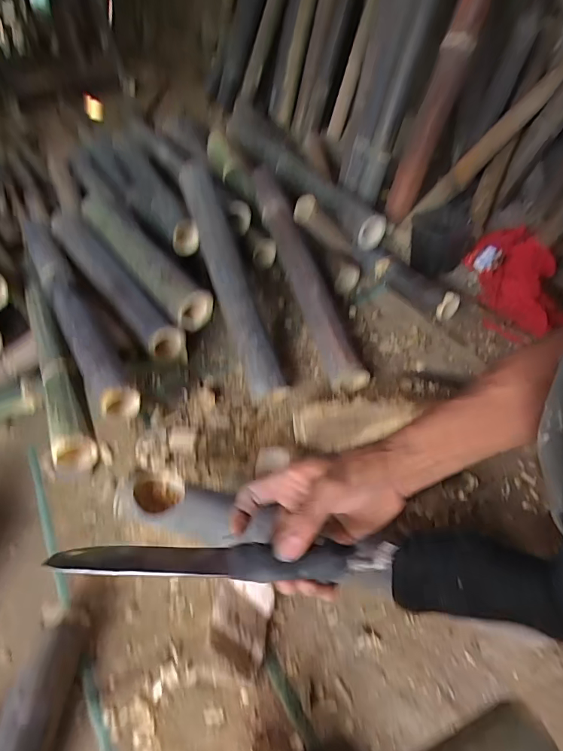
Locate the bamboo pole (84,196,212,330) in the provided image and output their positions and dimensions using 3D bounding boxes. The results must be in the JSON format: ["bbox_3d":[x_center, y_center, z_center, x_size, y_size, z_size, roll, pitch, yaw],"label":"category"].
[{"bbox_3d":[-0.320,-0.264,0.965,0.089,0.116,0.475,-33,52,-24],"label":"bamboo pole"}]

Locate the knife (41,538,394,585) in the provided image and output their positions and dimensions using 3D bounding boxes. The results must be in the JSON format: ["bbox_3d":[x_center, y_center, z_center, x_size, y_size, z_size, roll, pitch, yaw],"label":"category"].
[{"bbox_3d":[-0.053,0.153,0.352,0.279,0.019,0.034,-3,46,6],"label":"knife"}]

